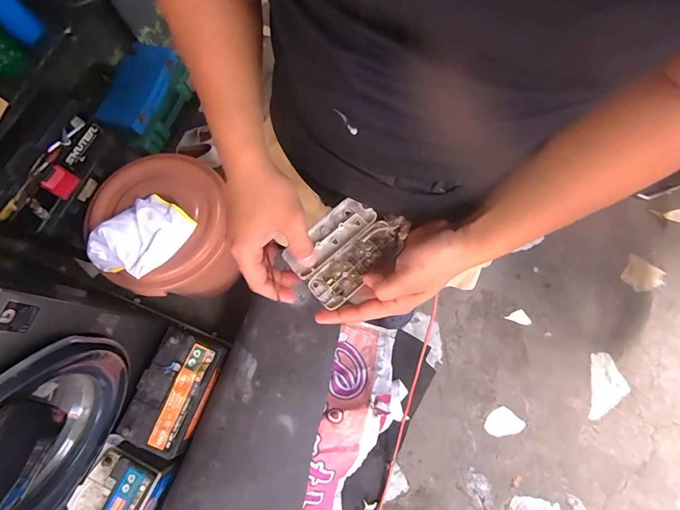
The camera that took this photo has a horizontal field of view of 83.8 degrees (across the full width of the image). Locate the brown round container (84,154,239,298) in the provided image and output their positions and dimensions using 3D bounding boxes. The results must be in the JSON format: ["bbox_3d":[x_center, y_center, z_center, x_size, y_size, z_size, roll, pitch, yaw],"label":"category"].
[{"bbox_3d":[-0.465,-0.050,1.123,0.373,0.338,0.369,-1,76,2],"label":"brown round container"}]

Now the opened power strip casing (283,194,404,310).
[{"bbox_3d":[0.004,-0.006,0.424,0.114,0.015,0.085,-41,76,-11],"label":"opened power strip casing"}]

